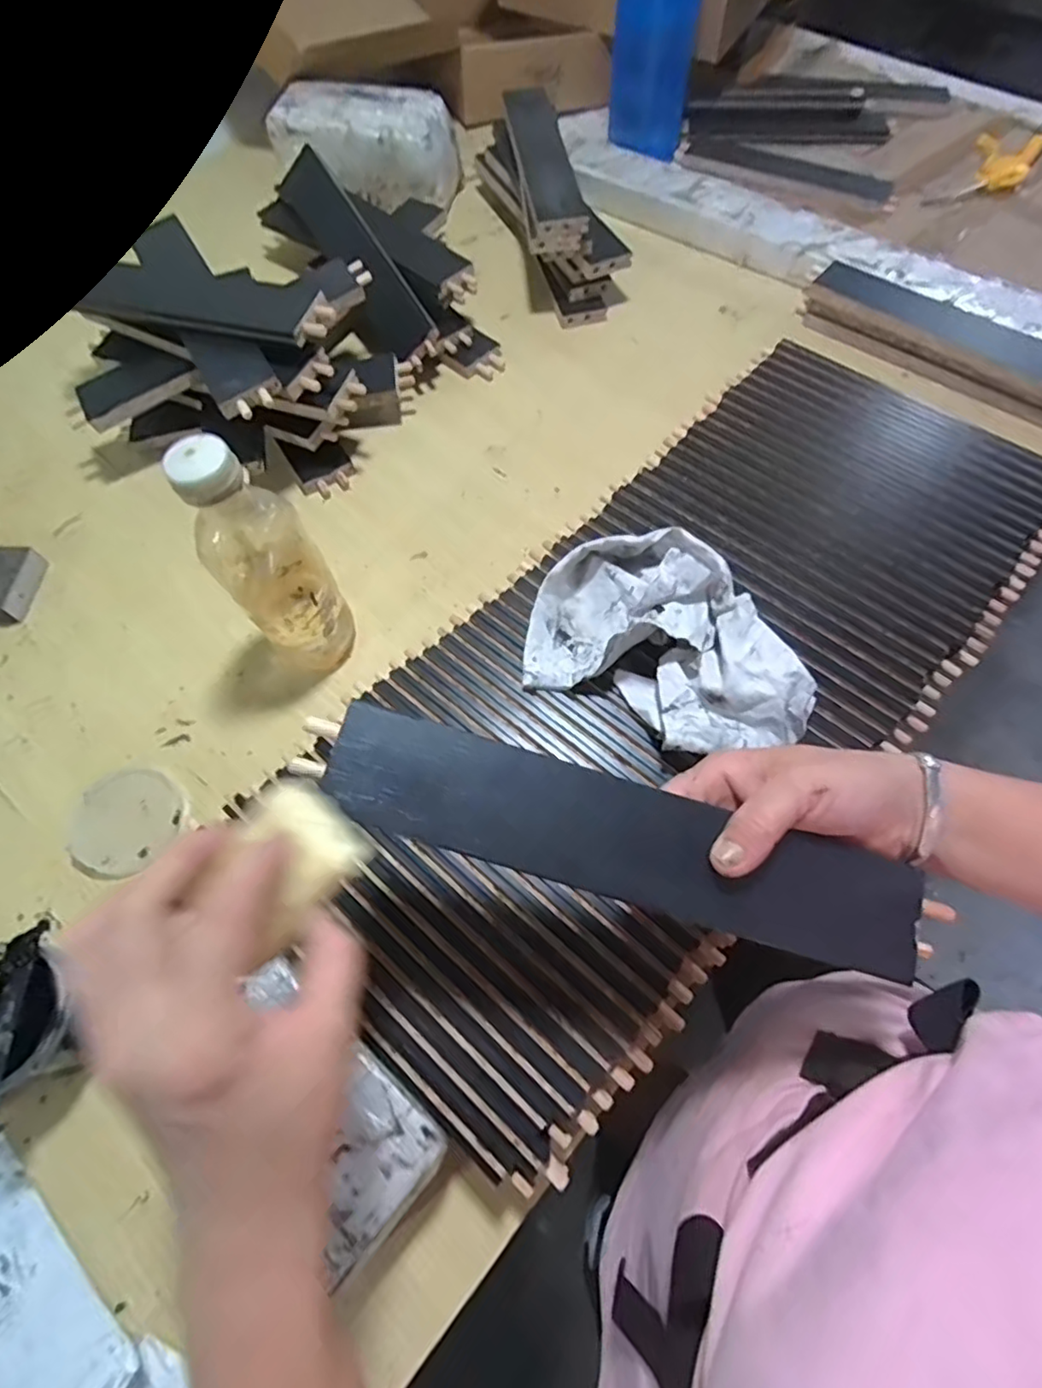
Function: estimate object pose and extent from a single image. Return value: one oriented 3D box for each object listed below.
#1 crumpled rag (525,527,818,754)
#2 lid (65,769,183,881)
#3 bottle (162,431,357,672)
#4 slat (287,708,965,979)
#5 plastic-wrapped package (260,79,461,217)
[{"bbox_3d":[0.110,-0.041,0.445,0.202,0.063,0.146,30,69,15],"label":"crumpled rag"},{"bbox_3d":[-0.308,0.098,0.480,0.084,0.014,0.084,0,66,1],"label":"lid"},{"bbox_3d":[-0.175,-0.090,0.454,0.056,0.212,0.071,24,68,11],"label":"bottle"},{"bbox_3d":[0.046,0.067,0.287,0.293,0.009,0.055,18,67,-1],"label":"slat"},{"bbox_3d":[-0.201,-0.705,0.793,0.225,0.083,0.099,5,66,4],"label":"plastic-wrapped package"}]

